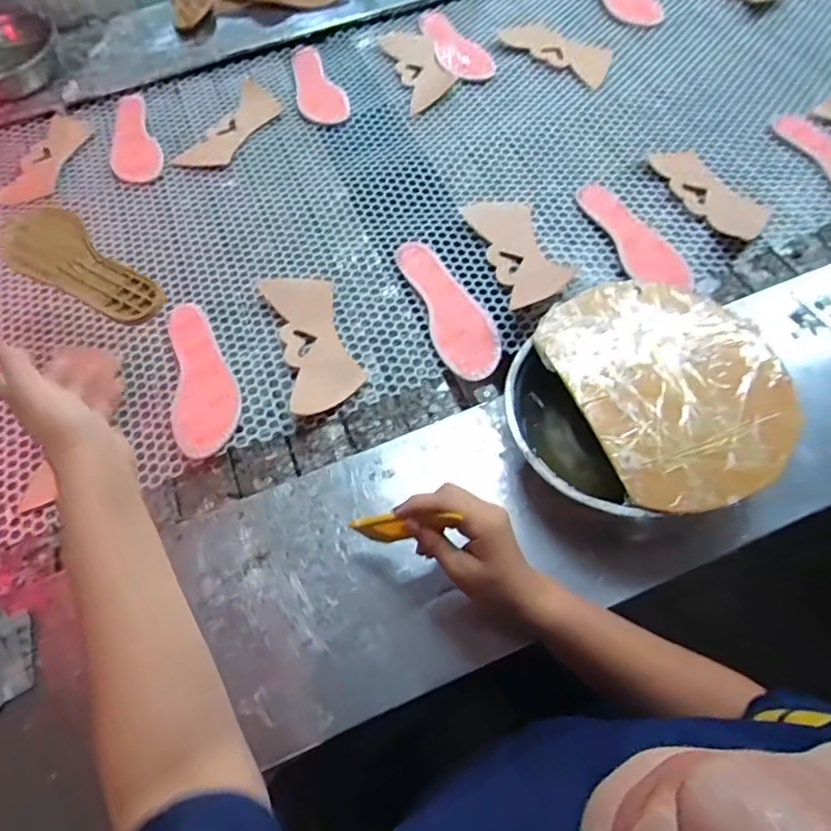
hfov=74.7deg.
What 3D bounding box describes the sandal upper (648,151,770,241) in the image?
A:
[{"bbox_3d":[0.409,-0.312,0.754,0.087,0.015,0.196,-26,63,-10],"label":"sandal upper"}]

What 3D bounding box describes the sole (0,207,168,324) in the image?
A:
[{"bbox_3d":[-0.363,-0.158,0.581,0.219,0.018,0.078,35,70,22],"label":"sole"}]

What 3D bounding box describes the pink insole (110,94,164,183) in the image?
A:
[{"bbox_3d":[-0.471,-0.461,0.903,0.076,0.004,0.231,-21,62,-8],"label":"pink insole"}]

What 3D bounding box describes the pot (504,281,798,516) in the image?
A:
[{"bbox_3d":[0.217,-0.003,0.545,0.231,0.111,0.243,-2,62,3],"label":"pot"}]

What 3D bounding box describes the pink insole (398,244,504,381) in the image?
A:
[{"bbox_3d":[0.043,-0.144,0.693,0.076,0.014,0.236,-18,62,-6],"label":"pink insole"}]

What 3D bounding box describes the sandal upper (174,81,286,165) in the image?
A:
[{"bbox_3d":[-0.297,-0.486,0.907,0.097,0.004,0.230,20,65,14],"label":"sandal upper"}]

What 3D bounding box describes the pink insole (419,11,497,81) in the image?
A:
[{"bbox_3d":[0.070,-0.668,0.973,0.081,0.007,0.241,-17,62,-5],"label":"pink insole"}]

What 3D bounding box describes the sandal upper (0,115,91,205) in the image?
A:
[{"bbox_3d":[-0.599,-0.422,0.896,0.092,0.008,0.207,9,64,3],"label":"sandal upper"}]

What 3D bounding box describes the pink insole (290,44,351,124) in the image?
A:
[{"bbox_3d":[-0.171,-0.579,0.945,0.078,0.008,0.239,-16,62,-5],"label":"pink insole"}]

